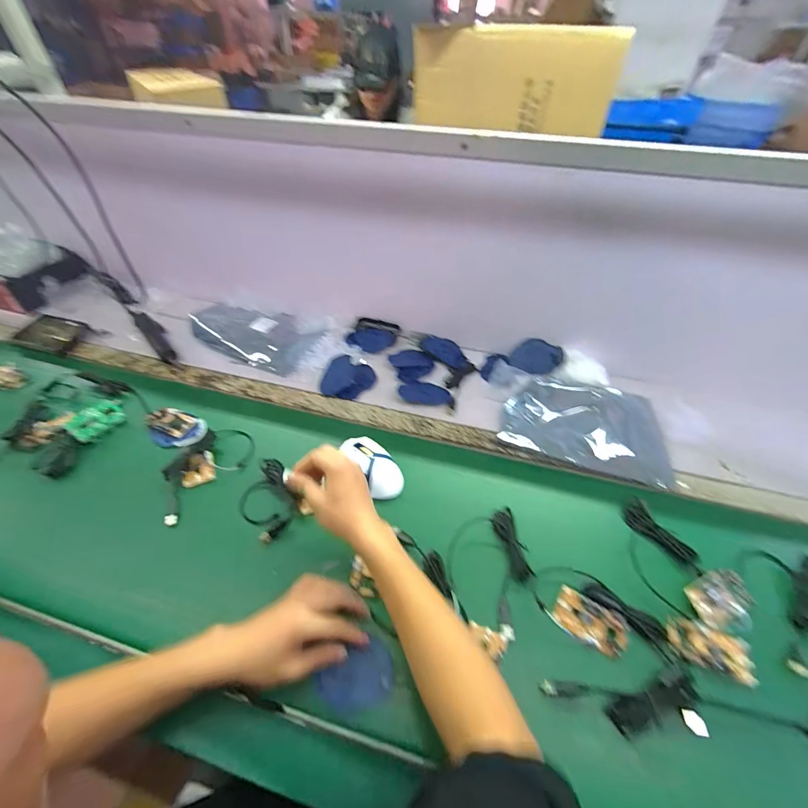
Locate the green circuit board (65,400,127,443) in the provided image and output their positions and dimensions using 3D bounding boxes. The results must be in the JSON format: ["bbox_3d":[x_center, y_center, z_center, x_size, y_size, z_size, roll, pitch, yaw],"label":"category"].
[{"bbox_3d":[-0.541,0.027,0.637,0.055,0.026,0.083,26,51,20],"label":"green circuit board"}]

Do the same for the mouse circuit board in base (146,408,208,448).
[{"bbox_3d":[-0.402,0.042,0.637,0.105,0.019,0.067,12,48,9],"label":"mouse circuit board in base"}]

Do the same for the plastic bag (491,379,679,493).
[{"bbox_3d":[0.316,0.035,0.629,0.266,0.023,0.162,16,64,12],"label":"plastic bag"}]

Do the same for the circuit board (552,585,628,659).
[{"bbox_3d":[0.222,0.261,0.432,0.077,0.010,0.047,24,67,20],"label":"circuit board"}]

